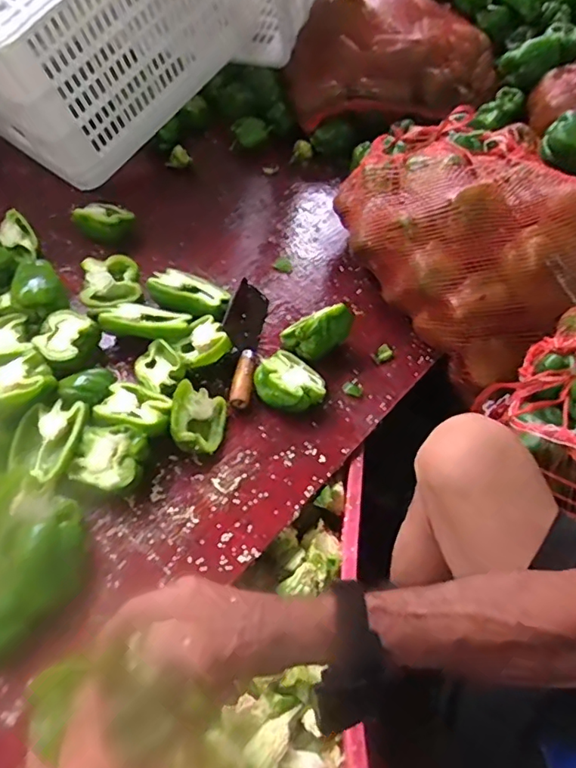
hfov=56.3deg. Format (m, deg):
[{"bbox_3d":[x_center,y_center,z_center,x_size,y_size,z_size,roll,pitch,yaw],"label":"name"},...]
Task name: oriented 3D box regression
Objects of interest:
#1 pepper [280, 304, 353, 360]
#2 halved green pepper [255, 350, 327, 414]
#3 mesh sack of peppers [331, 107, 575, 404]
[{"bbox_3d":[0.040,-0.080,0.788,0.091,0.052,0.068,-44,34,-16],"label":"pepper"},{"bbox_3d":[0.001,0.001,0.744,0.089,0.042,0.089,14,41,-12],"label":"halved green pepper"},{"bbox_3d":[0.281,-0.227,0.824,0.304,0.199,0.394,-25,57,-21],"label":"mesh sack of peppers"}]

